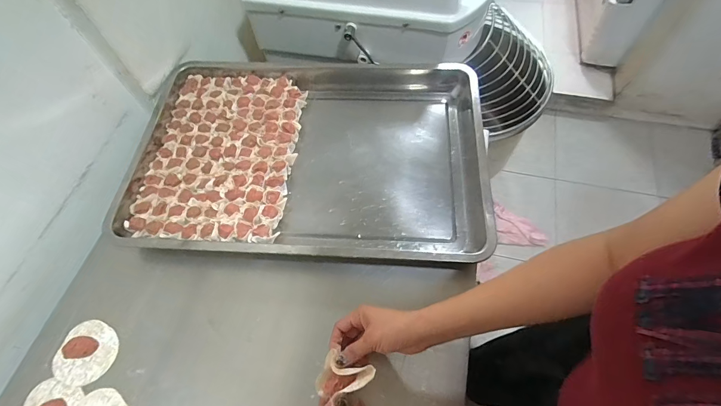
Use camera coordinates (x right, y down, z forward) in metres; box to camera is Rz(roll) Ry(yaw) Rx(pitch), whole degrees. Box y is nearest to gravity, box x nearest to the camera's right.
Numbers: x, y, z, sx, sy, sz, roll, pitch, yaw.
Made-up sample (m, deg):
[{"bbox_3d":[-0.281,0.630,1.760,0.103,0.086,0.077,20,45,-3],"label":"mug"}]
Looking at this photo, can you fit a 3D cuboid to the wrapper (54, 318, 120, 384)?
[{"bbox_3d":[-0.387,0.207,0.489,0.083,0.019,0.079,-1,62,2],"label":"wrapper"}]

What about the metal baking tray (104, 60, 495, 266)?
[{"bbox_3d":[-0.093,-0.094,0.622,0.604,0.054,0.408,3,62,4],"label":"metal baking tray"}]

